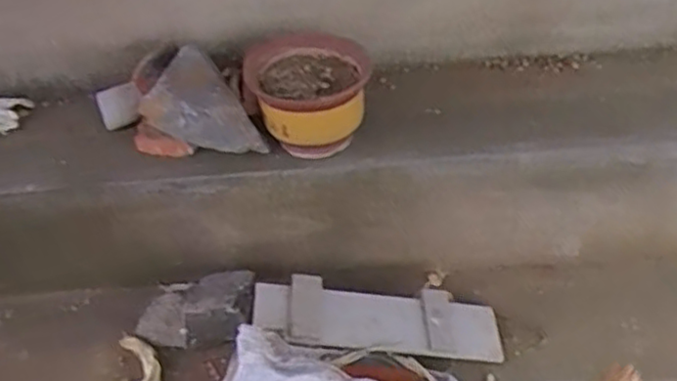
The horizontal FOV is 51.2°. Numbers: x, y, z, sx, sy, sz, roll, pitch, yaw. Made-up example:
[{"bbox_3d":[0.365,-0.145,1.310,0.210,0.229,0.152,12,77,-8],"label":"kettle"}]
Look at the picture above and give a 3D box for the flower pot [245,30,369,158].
[{"bbox_3d":[-0.048,-0.175,1.181,0.184,0.119,0.198,-1,42,1],"label":"flower pot"}]

